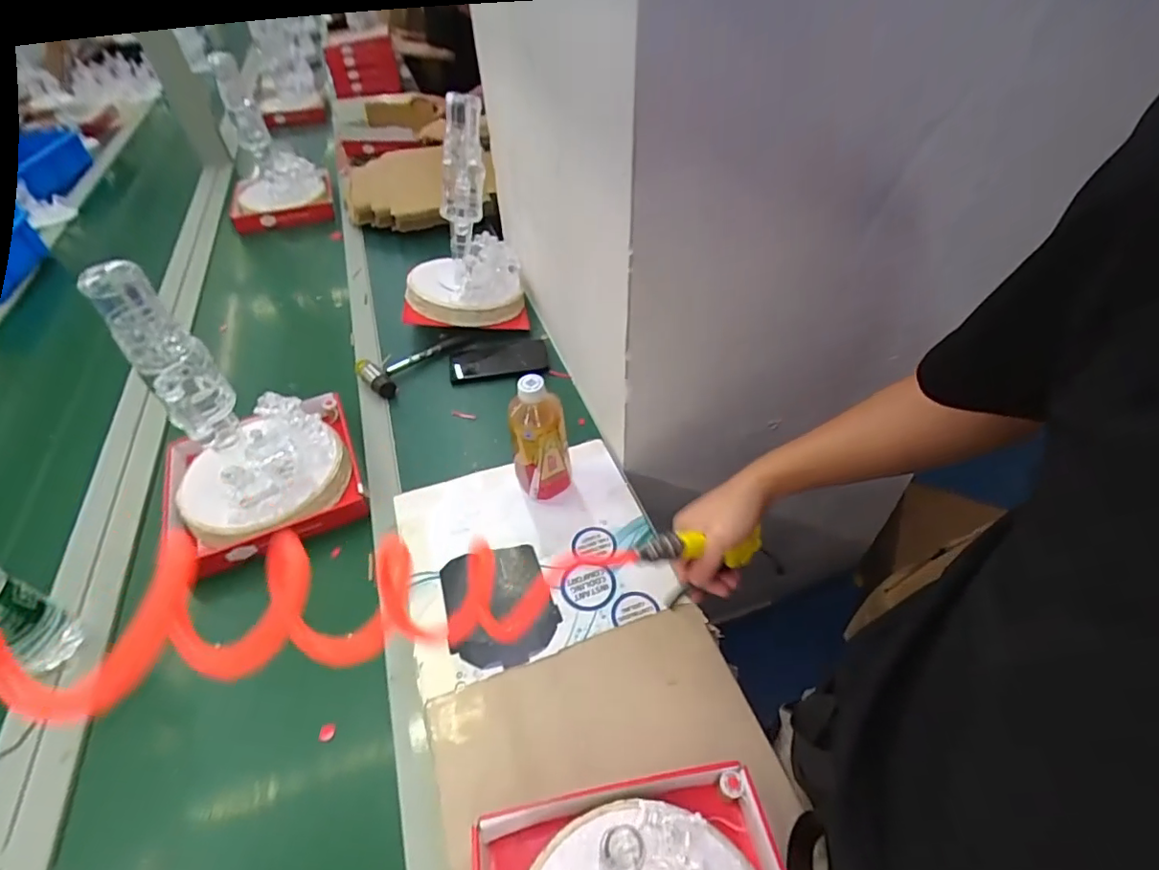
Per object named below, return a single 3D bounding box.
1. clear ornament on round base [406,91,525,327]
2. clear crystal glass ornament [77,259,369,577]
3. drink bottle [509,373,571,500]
[{"bbox_3d":[-0.217,-0.361,0.942,0.204,0.331,0.190,-10,47,-7],"label":"clear ornament on round base"},{"bbox_3d":[-0.430,-0.044,0.654,0.209,0.321,0.228,-21,49,-17],"label":"clear crystal glass ornament"},{"bbox_3d":[-0.050,0.004,0.688,0.071,0.186,0.063,-10,47,-7],"label":"drink bottle"}]

